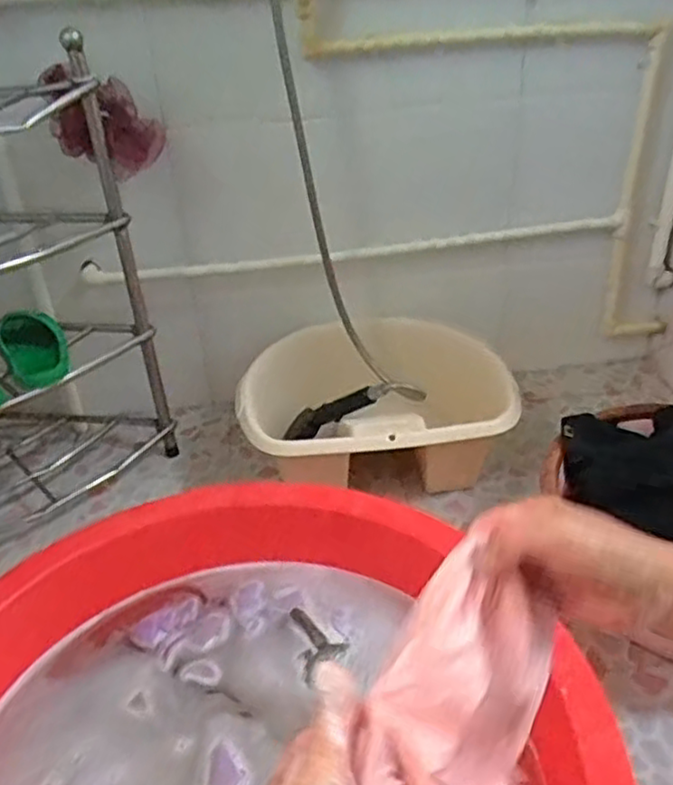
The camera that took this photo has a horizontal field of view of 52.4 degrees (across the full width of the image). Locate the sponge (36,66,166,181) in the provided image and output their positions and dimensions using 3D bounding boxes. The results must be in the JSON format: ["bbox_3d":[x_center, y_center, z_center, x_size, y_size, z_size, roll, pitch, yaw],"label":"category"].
[{"bbox_3d":[-0.331,-0.392,0.990,0.085,0.136,0.143,22,40,34],"label":"sponge"}]

